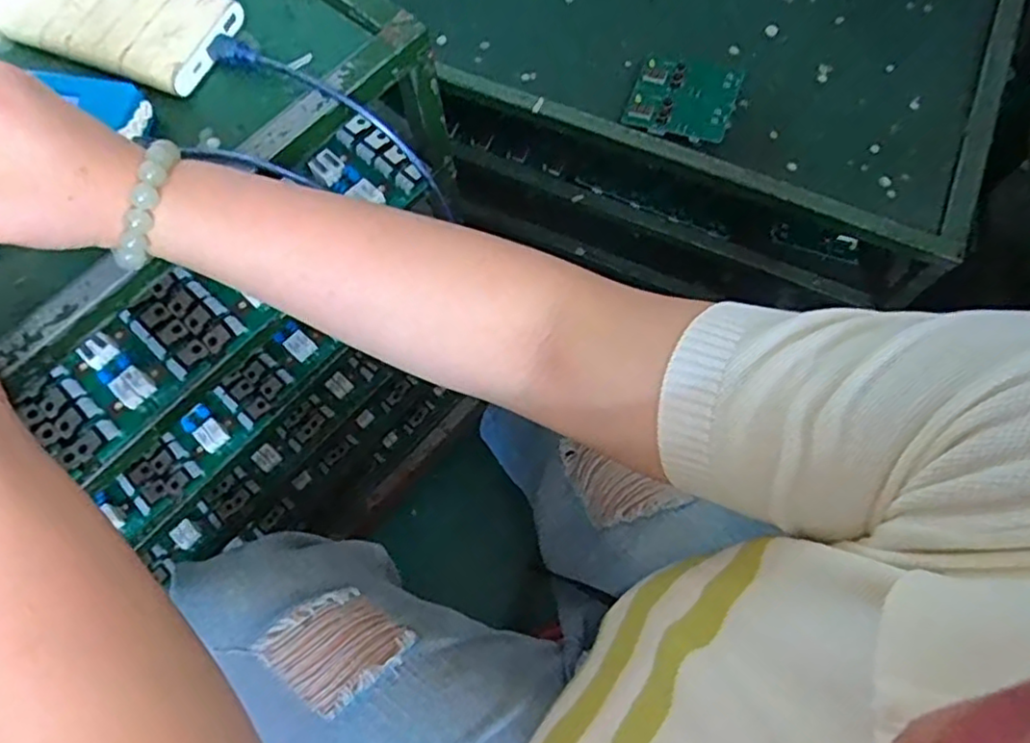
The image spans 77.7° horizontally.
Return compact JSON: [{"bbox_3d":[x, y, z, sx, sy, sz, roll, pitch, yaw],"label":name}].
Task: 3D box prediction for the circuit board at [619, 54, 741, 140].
[{"bbox_3d":[0.181,-0.298,0.682,0.107,0.010,0.105,16,71,6],"label":"circuit board"}]

